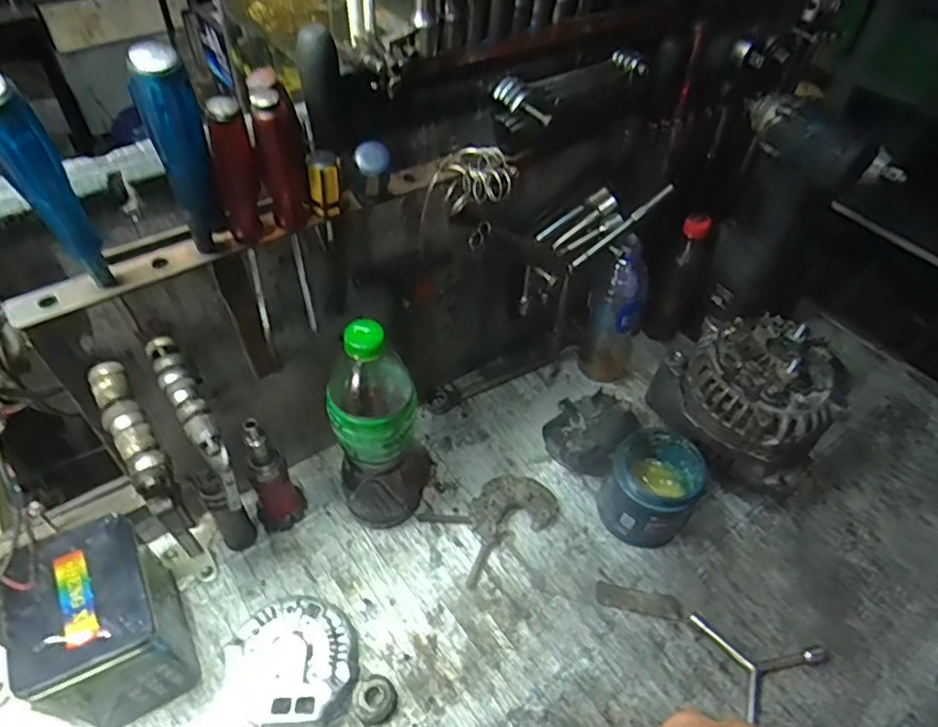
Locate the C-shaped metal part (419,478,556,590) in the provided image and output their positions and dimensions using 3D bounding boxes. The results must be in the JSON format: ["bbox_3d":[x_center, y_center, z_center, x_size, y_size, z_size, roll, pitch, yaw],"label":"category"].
[{"bbox_3d":[0.031,0.164,0.652,0.134,0.026,0.087,-24,54,-24],"label":"C-shaped metal part"}]

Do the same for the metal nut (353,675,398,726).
[{"bbox_3d":[-0.084,0.300,0.539,0.035,0.019,0.036,2,48,-3],"label":"metal nut"}]

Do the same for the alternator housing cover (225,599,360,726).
[{"bbox_3d":[-0.155,0.269,0.546,0.110,0.037,0.104,35,54,24],"label":"alternator housing cover"}]

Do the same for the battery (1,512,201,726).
[{"bbox_3d":[-0.305,0.221,0.515,0.094,0.141,0.124,-23,54,-22],"label":"battery"}]

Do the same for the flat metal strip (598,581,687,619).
[{"bbox_3d":[0.173,0.240,0.614,0.086,0.005,0.025,11,48,5],"label":"flat metal strip"}]

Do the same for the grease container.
[{"bbox_3d":[0.194,0.133,0.645,0.085,0.102,0.092,2,48,-3],"label":"grease container"}]

